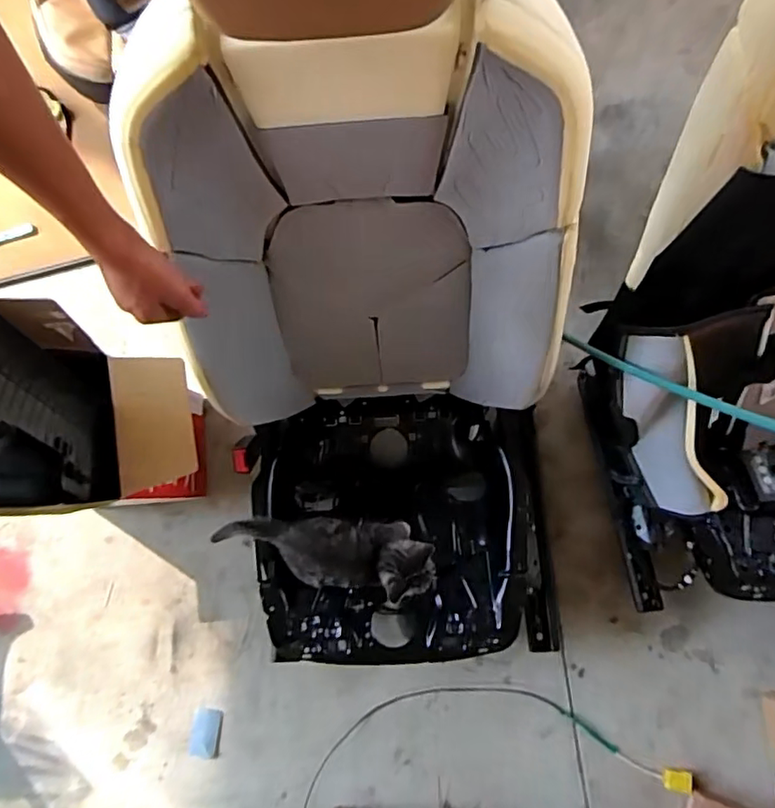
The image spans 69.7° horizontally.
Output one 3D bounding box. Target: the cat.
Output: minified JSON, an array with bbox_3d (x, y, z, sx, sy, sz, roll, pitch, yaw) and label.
[{"bbox_3d":[-0.117,0.237,0.935,0.397,0.135,0.113,7,76,16],"label":"cat"}]

